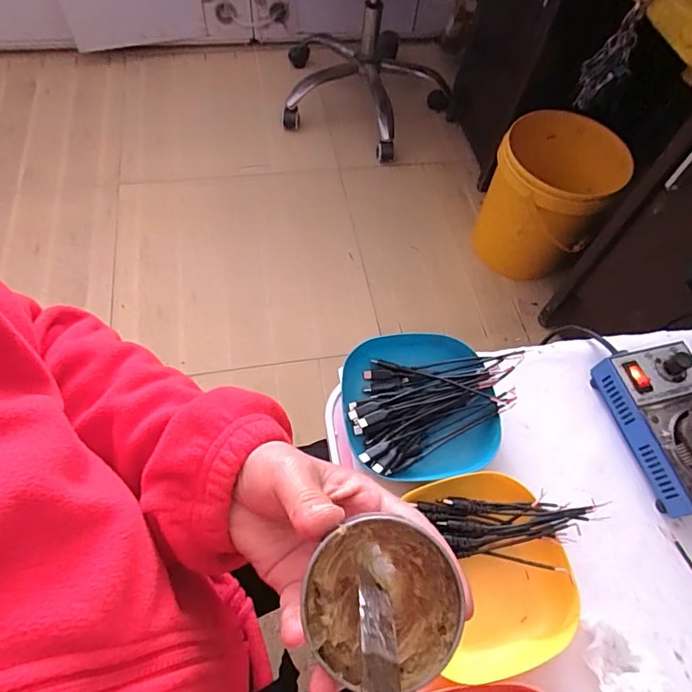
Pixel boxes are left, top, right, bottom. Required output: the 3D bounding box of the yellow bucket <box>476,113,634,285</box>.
[{"bbox_3d":[0.482,-0.362,1.162,0.276,0.282,0.289,28,63,11],"label":"yellow bucket"}]

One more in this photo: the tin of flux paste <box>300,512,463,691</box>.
[{"bbox_3d":[0.014,0.105,0.198,0.060,0.030,0.057,2,61,-3],"label":"tin of flux paste"}]

